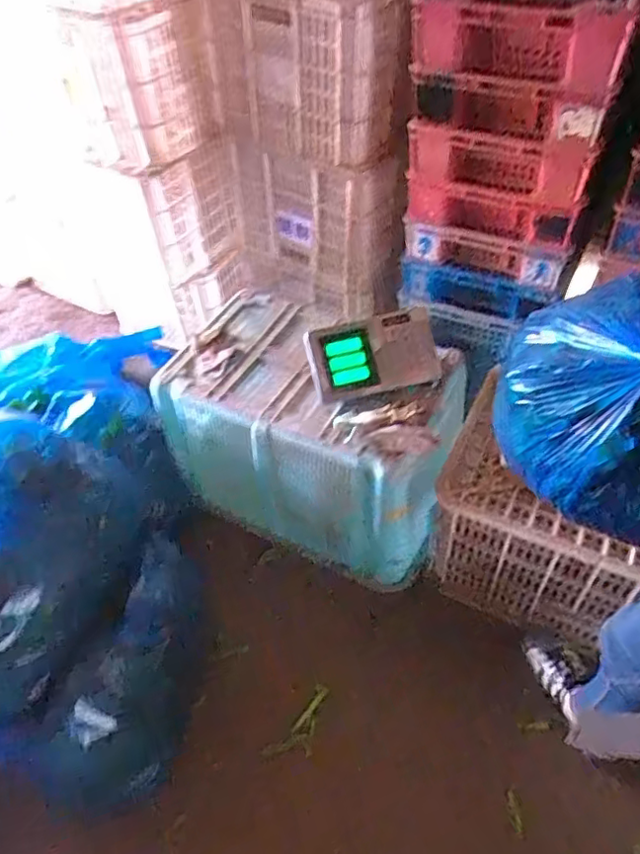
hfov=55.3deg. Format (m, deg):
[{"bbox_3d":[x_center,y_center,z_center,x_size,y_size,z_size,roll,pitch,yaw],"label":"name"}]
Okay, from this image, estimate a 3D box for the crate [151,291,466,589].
[{"bbox_3d":[-0.027,0.007,1.394,0.590,0.397,0.441,12,50,17],"label":"crate"}]

